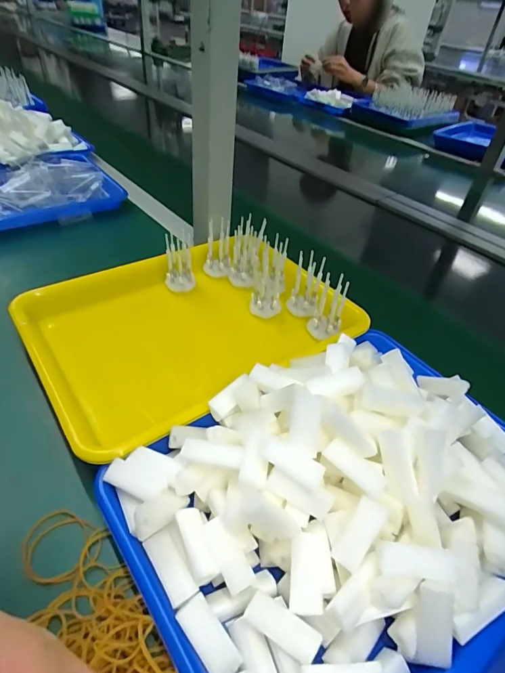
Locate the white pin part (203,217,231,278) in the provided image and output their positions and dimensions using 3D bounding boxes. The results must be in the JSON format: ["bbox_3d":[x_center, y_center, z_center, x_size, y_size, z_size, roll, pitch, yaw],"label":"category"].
[{"bbox_3d":[-0.046,-0.116,0.533,0.036,0.077,0.031,-15,46,-23],"label":"white pin part"}]

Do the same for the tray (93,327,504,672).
[{"bbox_3d":[0.080,0.103,0.296,0.321,0.077,0.229,-22,48,-29],"label":"tray"}]

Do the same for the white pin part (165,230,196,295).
[{"bbox_3d":[-0.094,-0.095,0.511,0.035,0.073,0.022,-5,-1,-13],"label":"white pin part"}]

